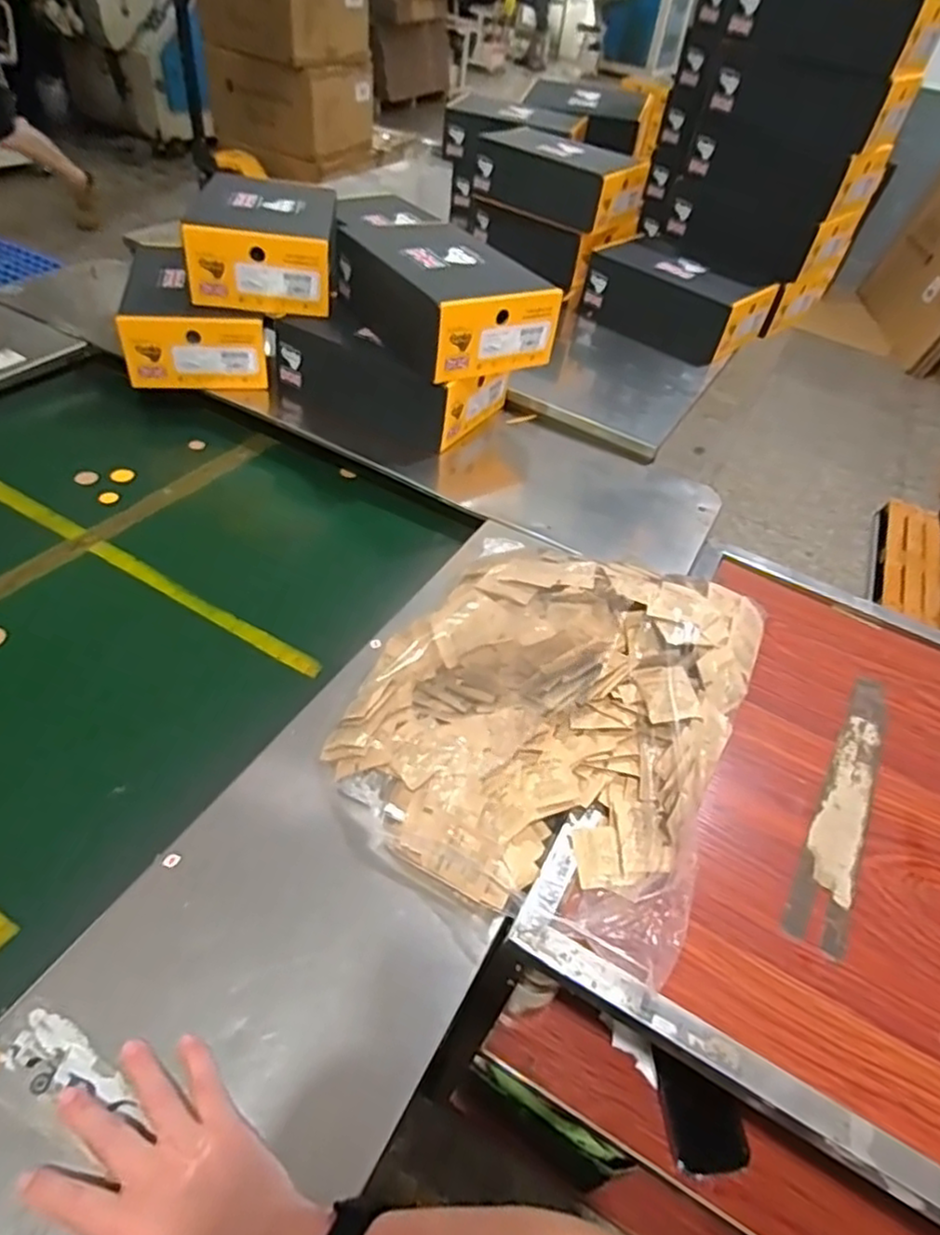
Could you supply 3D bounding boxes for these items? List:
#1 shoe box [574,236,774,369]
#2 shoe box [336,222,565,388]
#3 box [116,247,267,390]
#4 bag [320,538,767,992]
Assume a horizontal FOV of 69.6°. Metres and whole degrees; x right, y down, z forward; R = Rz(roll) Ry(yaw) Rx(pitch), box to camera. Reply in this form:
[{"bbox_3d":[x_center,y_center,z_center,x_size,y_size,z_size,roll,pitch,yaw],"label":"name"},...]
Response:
[{"bbox_3d":[0.409,-0.638,1.356,0.326,0.120,0.198,39,53,25],"label":"shoe box"},{"bbox_3d":[-0.048,-0.488,1.022,0.223,0.117,0.334,-26,56,-29],"label":"shoe box"},{"bbox_3d":[-0.453,-0.479,1.093,0.217,0.119,0.273,-10,49,-16],"label":"box"},{"bbox_3d":[0.077,0.078,0.653,0.334,0.103,0.392,25,48,13],"label":"bag"}]

